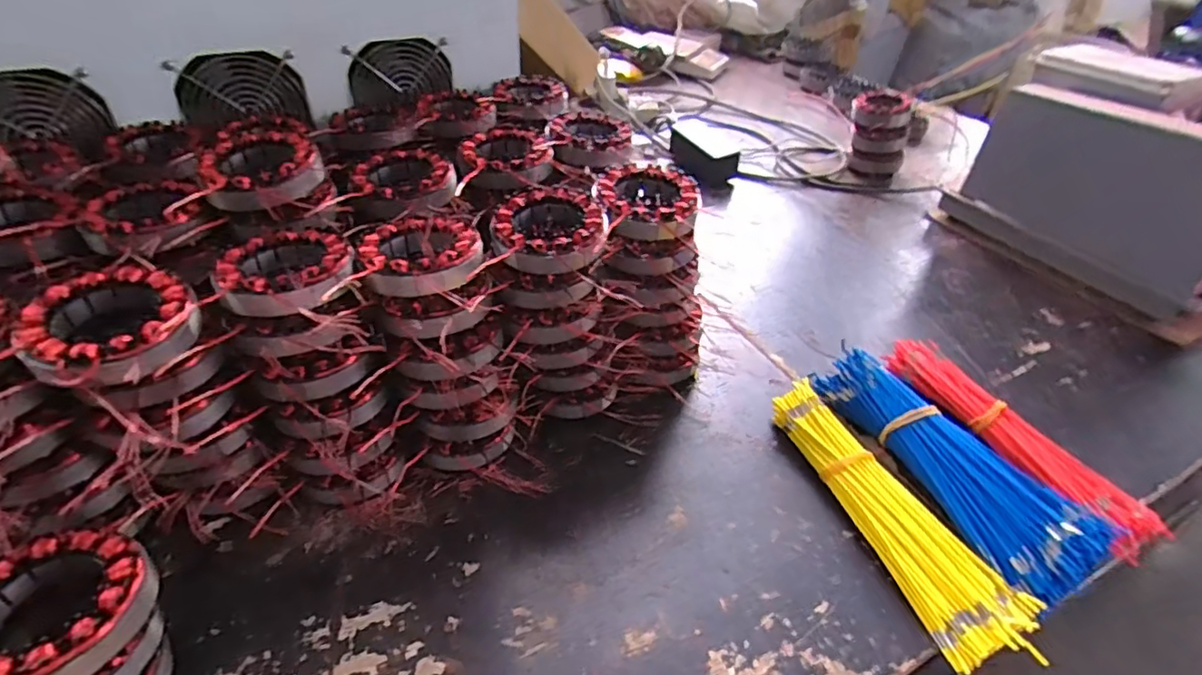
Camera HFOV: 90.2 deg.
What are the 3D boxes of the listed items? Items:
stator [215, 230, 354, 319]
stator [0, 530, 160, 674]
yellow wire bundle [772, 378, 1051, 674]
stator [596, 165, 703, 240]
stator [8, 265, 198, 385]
[{"bbox_3d":[-0.212,-0.040,0.411,0.091,0.035,0.083,3,39,-2],"label":"stator"},{"bbox_3d":[-0.289,0.148,0.316,0.089,0.036,0.086,3,39,-2],"label":"stator"},{"bbox_3d":[0.226,0.132,0.476,0.067,0.034,0.242,-10,43,-17],"label":"yellow wire bundle"},{"bbox_3d":[0.039,-0.116,0.501,0.082,0.021,0.089,3,39,-1],"label":"stator"},{"bbox_3d":[-0.293,-0.006,0.360,0.087,0.027,0.085,3,39,-2],"label":"stator"}]

